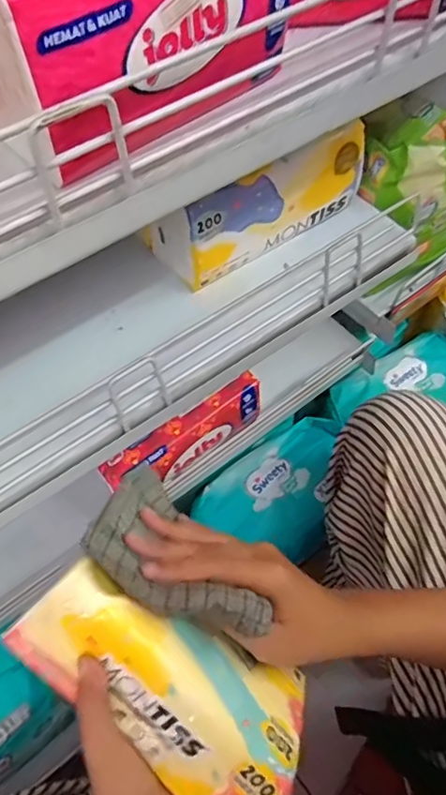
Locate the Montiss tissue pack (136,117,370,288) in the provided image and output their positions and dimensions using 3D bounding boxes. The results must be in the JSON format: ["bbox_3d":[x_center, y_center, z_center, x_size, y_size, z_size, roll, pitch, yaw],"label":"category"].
[{"bbox_3d":[0.033,-0.189,0.494,0.200,0.092,0.073,-29,62,-16],"label":"Montiss tissue pack"}]

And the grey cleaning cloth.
[{"bbox_3d":[-0.037,0.112,0.365,0.066,0.068,0.153,-34,64,-18],"label":"grey cleaning cloth"}]

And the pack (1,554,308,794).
[{"bbox_3d":[-0.035,0.180,0.340,0.187,0.046,0.094,39,64,-6],"label":"pack"}]

